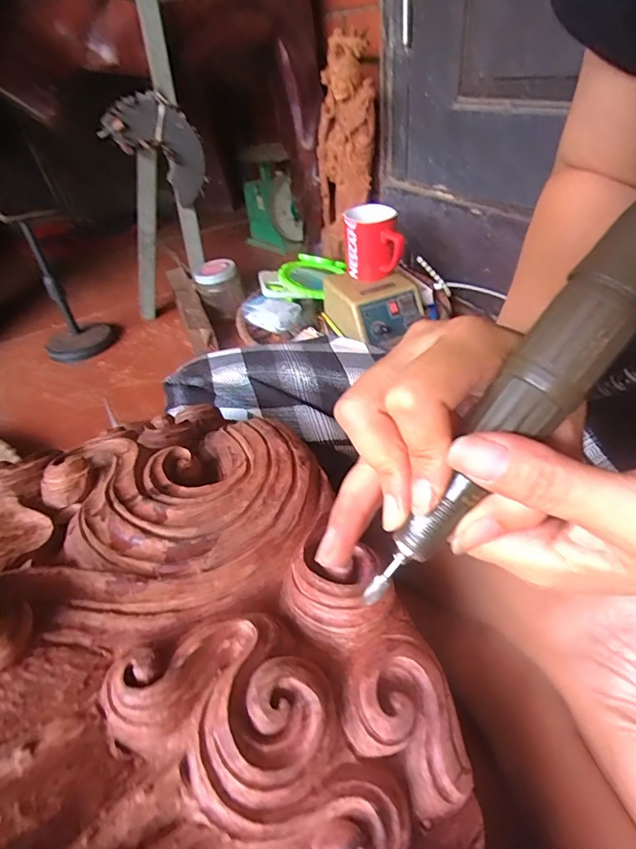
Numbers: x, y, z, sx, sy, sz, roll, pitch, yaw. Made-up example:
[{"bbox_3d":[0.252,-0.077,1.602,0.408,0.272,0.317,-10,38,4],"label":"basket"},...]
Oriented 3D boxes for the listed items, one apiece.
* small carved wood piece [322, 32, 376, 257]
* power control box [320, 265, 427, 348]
[{"bbox_3d":[0.049,-0.471,0.836,0.102,0.323,0.074,-3,39,4],"label":"small carved wood piece"},{"bbox_3d":[0.077,-0.188,0.739,0.123,0.063,0.145,-25,43,-21],"label":"power control box"}]

